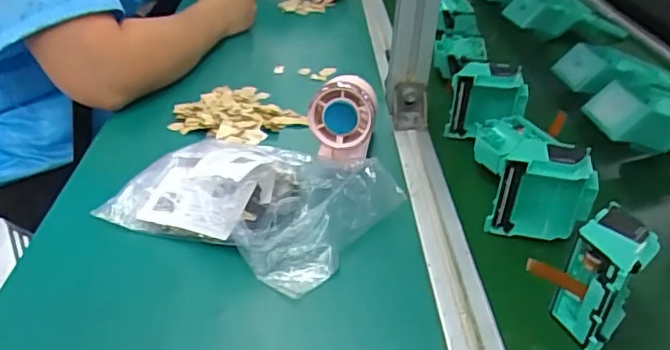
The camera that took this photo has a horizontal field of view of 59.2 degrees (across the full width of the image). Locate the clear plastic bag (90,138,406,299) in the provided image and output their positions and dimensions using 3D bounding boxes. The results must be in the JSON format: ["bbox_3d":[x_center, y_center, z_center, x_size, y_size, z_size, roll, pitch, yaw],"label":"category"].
[{"bbox_3d":[-0.066,0.011,0.482,0.197,0.057,0.150,8,32,27],"label":"clear plastic bag"}]

